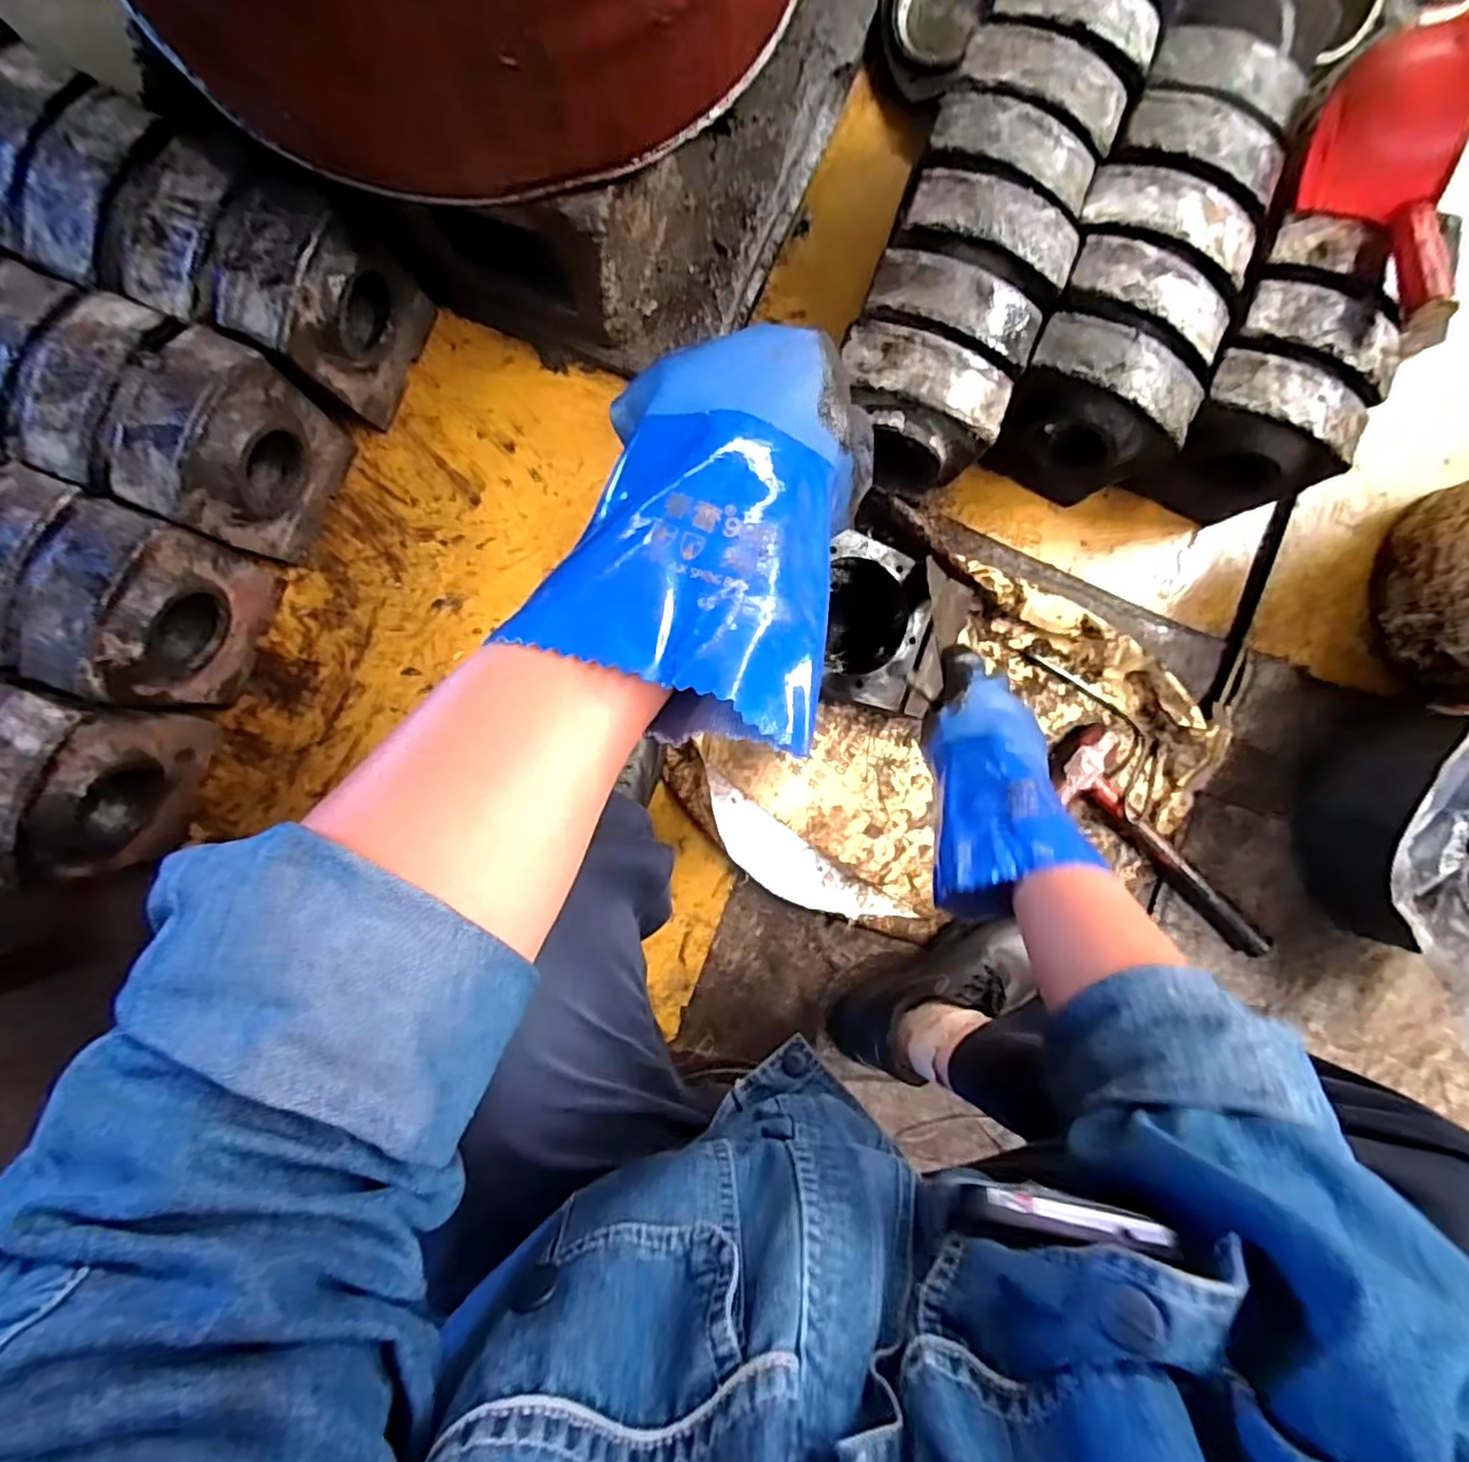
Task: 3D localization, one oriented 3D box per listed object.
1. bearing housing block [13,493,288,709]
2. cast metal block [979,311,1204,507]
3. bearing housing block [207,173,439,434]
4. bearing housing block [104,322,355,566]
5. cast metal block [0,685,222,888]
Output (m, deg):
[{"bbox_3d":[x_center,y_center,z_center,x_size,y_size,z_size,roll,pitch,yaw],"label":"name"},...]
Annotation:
[{"bbox_3d":[-0.534,-0.108,0.631,0.086,0.193,0.161,23,88,-4],"label":"bearing housing block"},{"bbox_3d":[0.342,-0.310,0.676,0.164,0.179,0.090,29,87,-4],"label":"cast metal block"},{"bbox_3d":[-0.363,-0.380,0.604,0.089,0.172,0.145,18,88,-4],"label":"bearing housing block"},{"bbox_3d":[-0.444,-0.245,0.616,0.077,0.193,0.150,22,88,-4],"label":"bearing housing block"},{"bbox_3d":[-0.584,0.048,0.608,0.083,0.166,0.155,19,88,-4],"label":"cast metal block"}]

